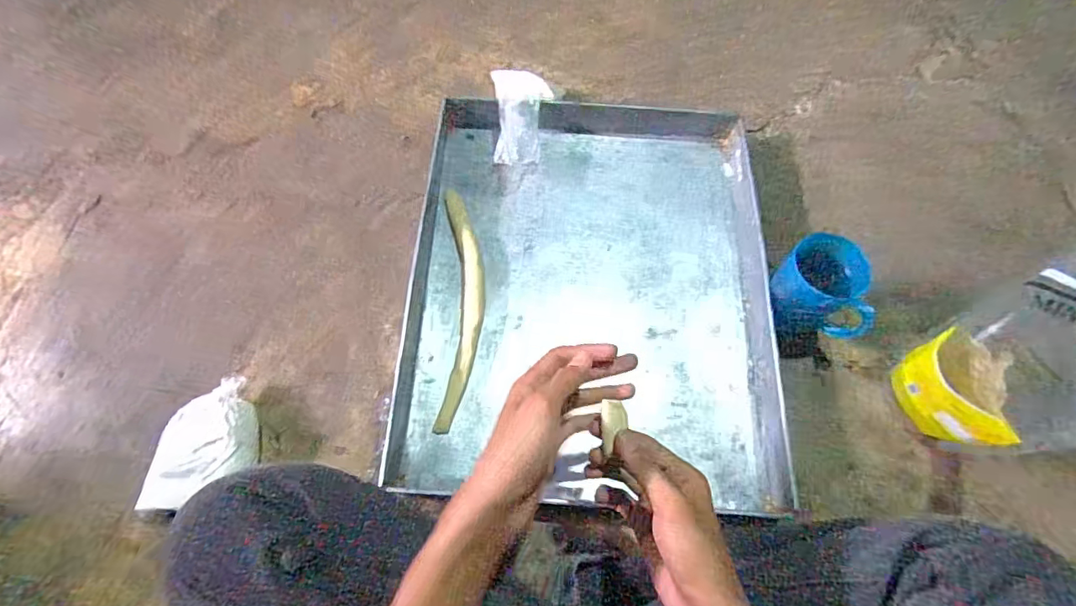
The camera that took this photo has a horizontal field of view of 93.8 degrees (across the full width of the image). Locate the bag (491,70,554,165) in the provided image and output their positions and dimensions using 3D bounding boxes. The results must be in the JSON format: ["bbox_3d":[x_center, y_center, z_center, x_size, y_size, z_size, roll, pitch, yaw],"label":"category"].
[{"bbox_3d":[-0.020,-0.265,0.692,0.083,0.066,0.170,-1,66,-4],"label":"bag"}]

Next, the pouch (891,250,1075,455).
[{"bbox_3d":[0.439,0.064,0.479,0.048,0.233,0.145,0,66,-3],"label":"pouch"}]

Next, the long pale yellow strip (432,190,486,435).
[{"bbox_3d":[-0.091,-0.002,0.612,0.051,0.018,0.306,0,66,-3],"label":"long pale yellow strip"}]

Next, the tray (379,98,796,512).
[{"bbox_3d":[0.063,-0.033,0.615,0.426,0.049,0.505,4,68,-1],"label":"tray"}]

